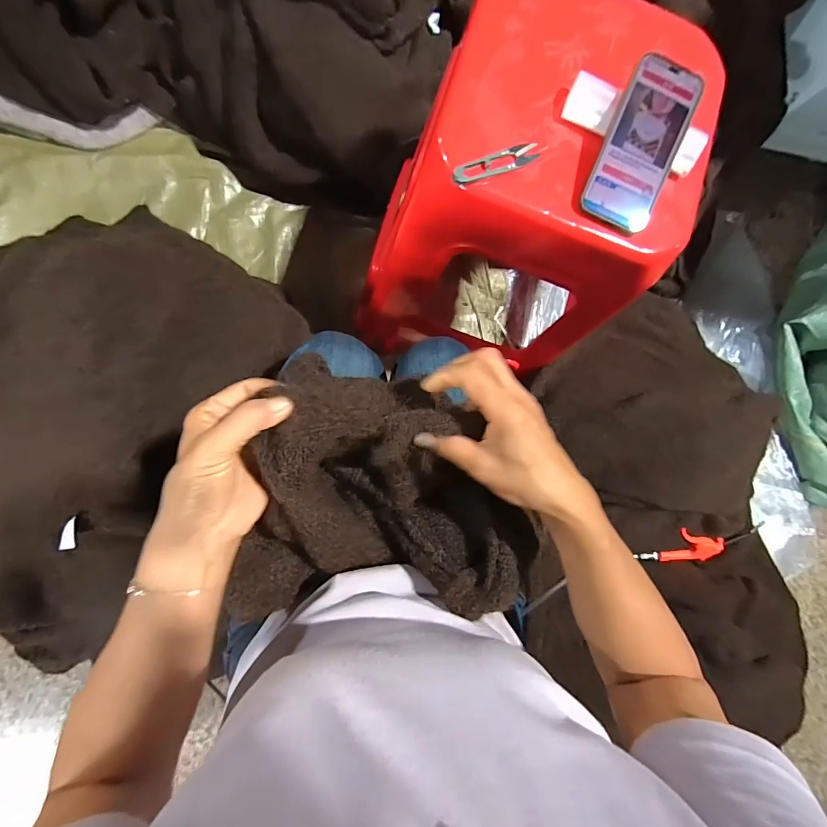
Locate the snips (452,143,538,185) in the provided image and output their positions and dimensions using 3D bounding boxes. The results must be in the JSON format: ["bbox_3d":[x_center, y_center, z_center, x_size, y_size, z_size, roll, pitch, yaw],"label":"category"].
[{"bbox_3d":[0.085,-0.255,0.404,0.099,0.011,0.021,-26,90,-10],"label":"snips"}]

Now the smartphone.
[{"bbox_3d":[0.237,-0.275,0.410,0.082,0.017,0.167,20,95,-7],"label":"smartphone"}]

